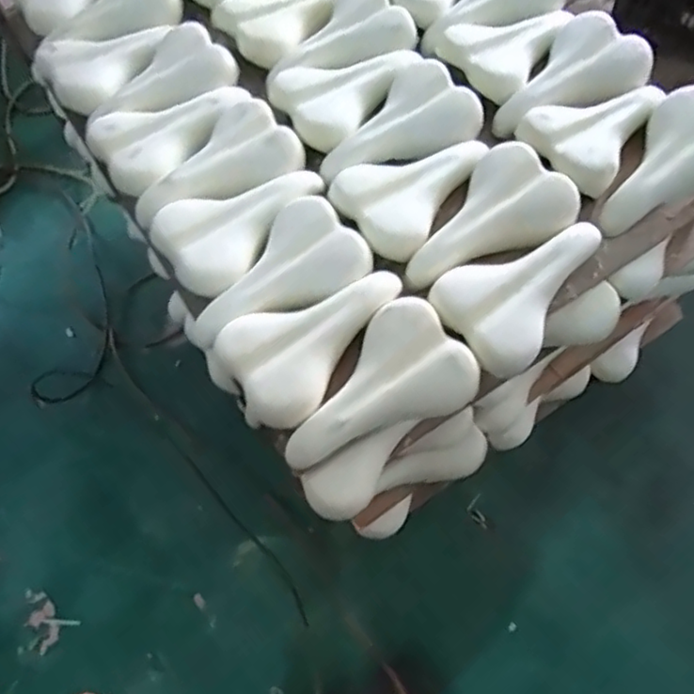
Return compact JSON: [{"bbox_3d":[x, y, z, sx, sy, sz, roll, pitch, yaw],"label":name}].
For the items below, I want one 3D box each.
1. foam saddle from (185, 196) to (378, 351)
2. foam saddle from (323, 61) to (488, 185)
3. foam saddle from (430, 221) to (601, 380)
[{"bbox_3d":[-0.101,-0.093,0.870,0.252,0.048,0.155,-33,66,-14],"label":"foam saddle"},{"bbox_3d":[0.073,-0.328,0.980,0.255,0.044,0.150,-37,67,-15],"label":"foam saddle"},{"bbox_3d":[0.240,-0.089,0.872,0.255,0.048,0.158,-40,68,-14],"label":"foam saddle"}]

